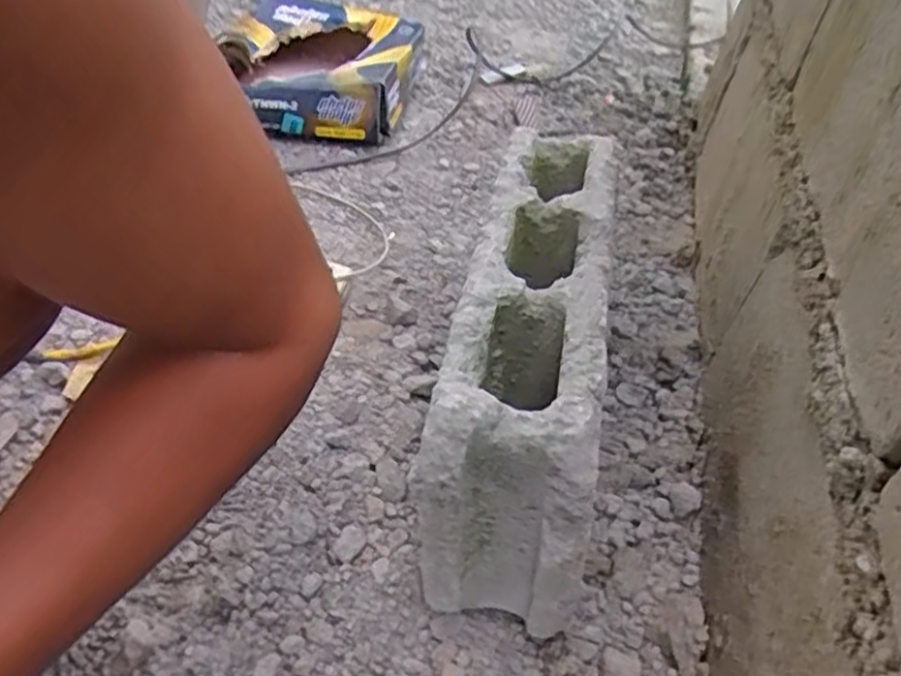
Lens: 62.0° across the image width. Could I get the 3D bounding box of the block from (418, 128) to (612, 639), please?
[{"bbox_3d":[0.056,-0.005,0.566,0.103,0.171,0.379,11,45,3],"label":"block"}]

